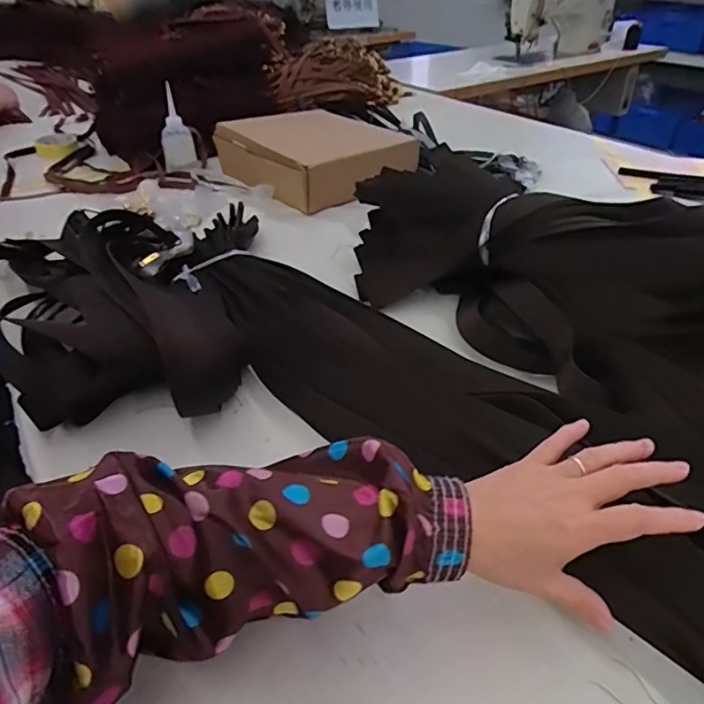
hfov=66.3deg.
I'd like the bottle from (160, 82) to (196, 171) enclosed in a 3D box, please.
[{"bbox_3d":[-0.348,-0.428,1.062,0.062,0.142,0.043,-10,39,-10],"label":"bottle"}]

